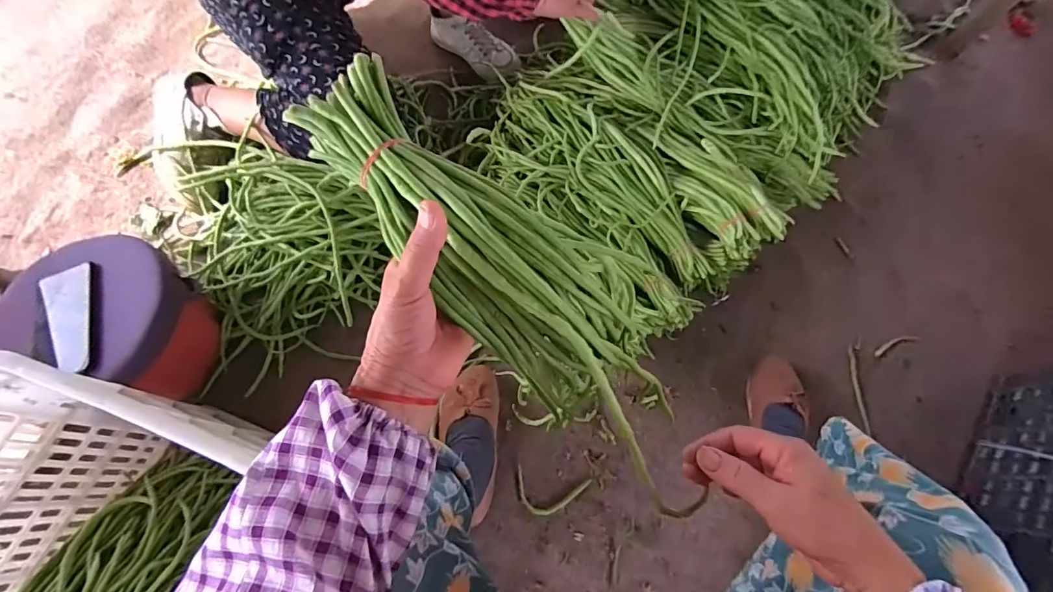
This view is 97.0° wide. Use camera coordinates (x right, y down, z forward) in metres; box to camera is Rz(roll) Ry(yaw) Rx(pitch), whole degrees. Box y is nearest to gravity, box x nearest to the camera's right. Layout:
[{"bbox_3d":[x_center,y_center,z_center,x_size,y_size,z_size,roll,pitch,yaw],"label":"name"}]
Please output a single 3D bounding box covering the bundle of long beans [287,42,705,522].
[{"bbox_3d":[-0.017,-0.019,0.359,0.347,0.128,0.117,44,72,-11],"label":"bundle of long beans"}]

